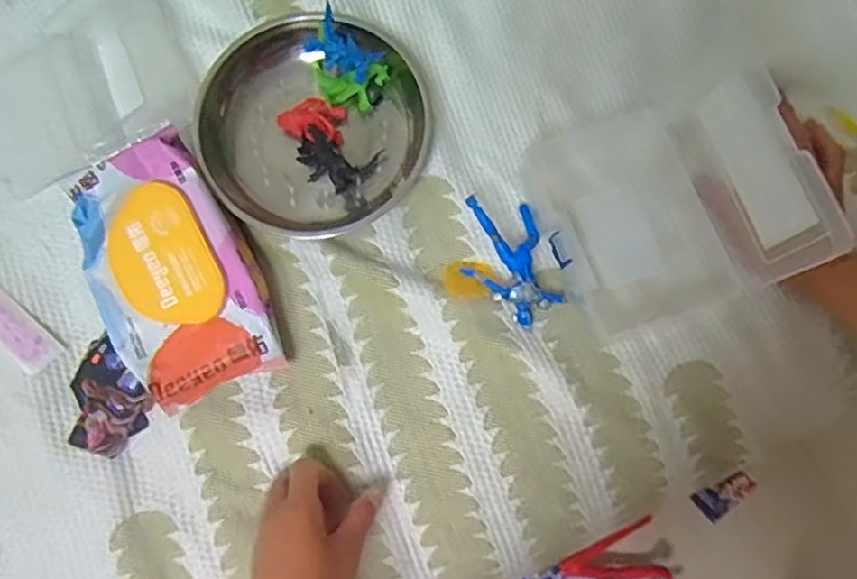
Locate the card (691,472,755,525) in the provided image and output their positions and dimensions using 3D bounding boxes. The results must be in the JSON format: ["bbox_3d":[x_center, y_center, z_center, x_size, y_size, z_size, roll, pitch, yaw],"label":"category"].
[{"bbox_3d":[0.400,0.274,0.883,0.078,0.007,0.044,-40,81,2],"label":"card"}]

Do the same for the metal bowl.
[{"bbox_3d":[-0.094,-0.134,0.533,0.179,0.034,0.172,0,79,0],"label":"metal bowl"}]

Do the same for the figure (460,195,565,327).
[{"bbox_3d":[0.064,-0.023,0.505,0.074,0.047,0.099,-15,79,-3],"label":"figure"}]

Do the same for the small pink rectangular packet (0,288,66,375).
[{"bbox_3d":[-0.332,0.027,0.519,0.088,0.012,0.031,41,81,7],"label":"small pink rectangular packet"}]

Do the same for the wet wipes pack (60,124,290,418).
[{"bbox_3d":[-0.196,-0.017,0.502,0.116,0.051,0.202,-21,80,-4],"label":"wet wipes pack"}]

